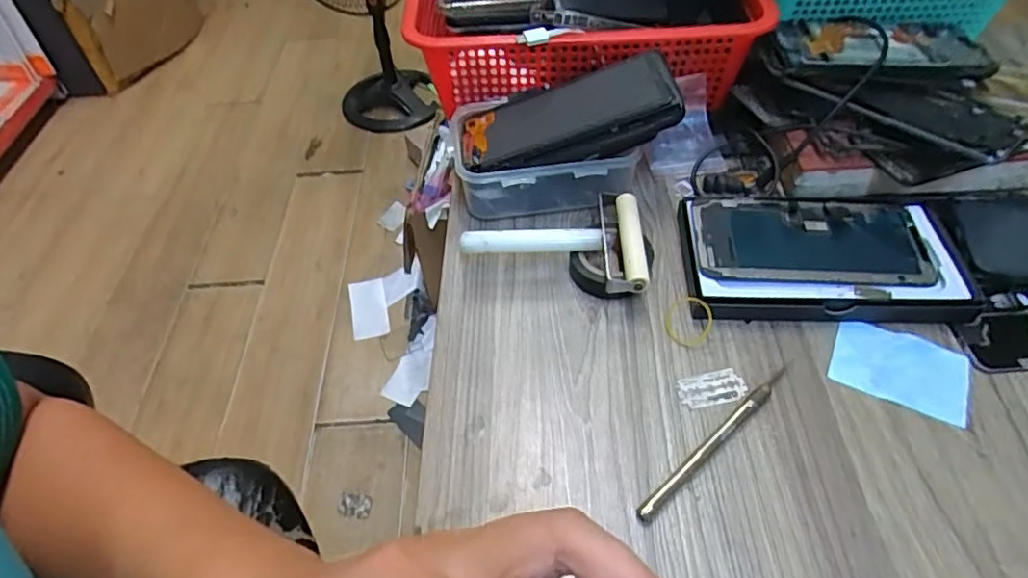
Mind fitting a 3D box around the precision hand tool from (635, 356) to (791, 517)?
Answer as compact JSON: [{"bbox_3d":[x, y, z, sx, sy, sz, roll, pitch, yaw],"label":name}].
[{"bbox_3d":[0.117,0.083,0.340,0.137,0.008,0.008,-36,57,-22],"label":"precision hand tool"}]

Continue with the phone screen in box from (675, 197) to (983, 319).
[{"bbox_3d":[0.206,-0.021,0.407,0.171,0.023,0.095,2,51,6],"label":"phone screen in box"}]

